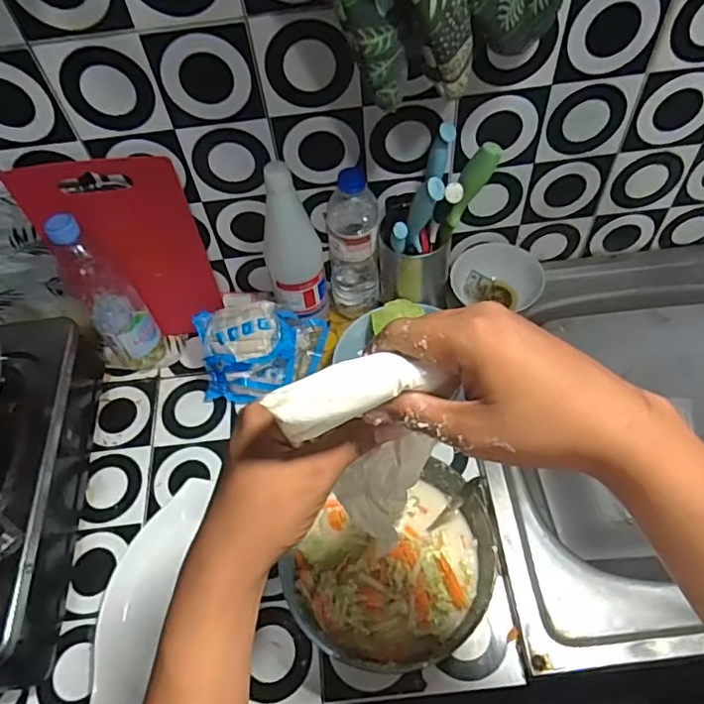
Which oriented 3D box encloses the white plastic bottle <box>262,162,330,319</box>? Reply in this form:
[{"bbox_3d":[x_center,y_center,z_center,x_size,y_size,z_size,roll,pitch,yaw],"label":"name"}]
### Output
[{"bbox_3d":[-0.075,-0.133,0.696,0.070,0.224,0.080,-13,57,-3],"label":"white plastic bottle"}]

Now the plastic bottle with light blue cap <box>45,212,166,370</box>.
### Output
[{"bbox_3d":[-0.303,-0.063,0.705,0.072,0.246,0.059,-34,60,-17],"label":"plastic bottle with light blue cap"}]

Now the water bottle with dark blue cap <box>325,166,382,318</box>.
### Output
[{"bbox_3d":[0.002,-0.132,0.728,0.064,0.230,0.068,-4,57,2],"label":"water bottle with dark blue cap"}]

